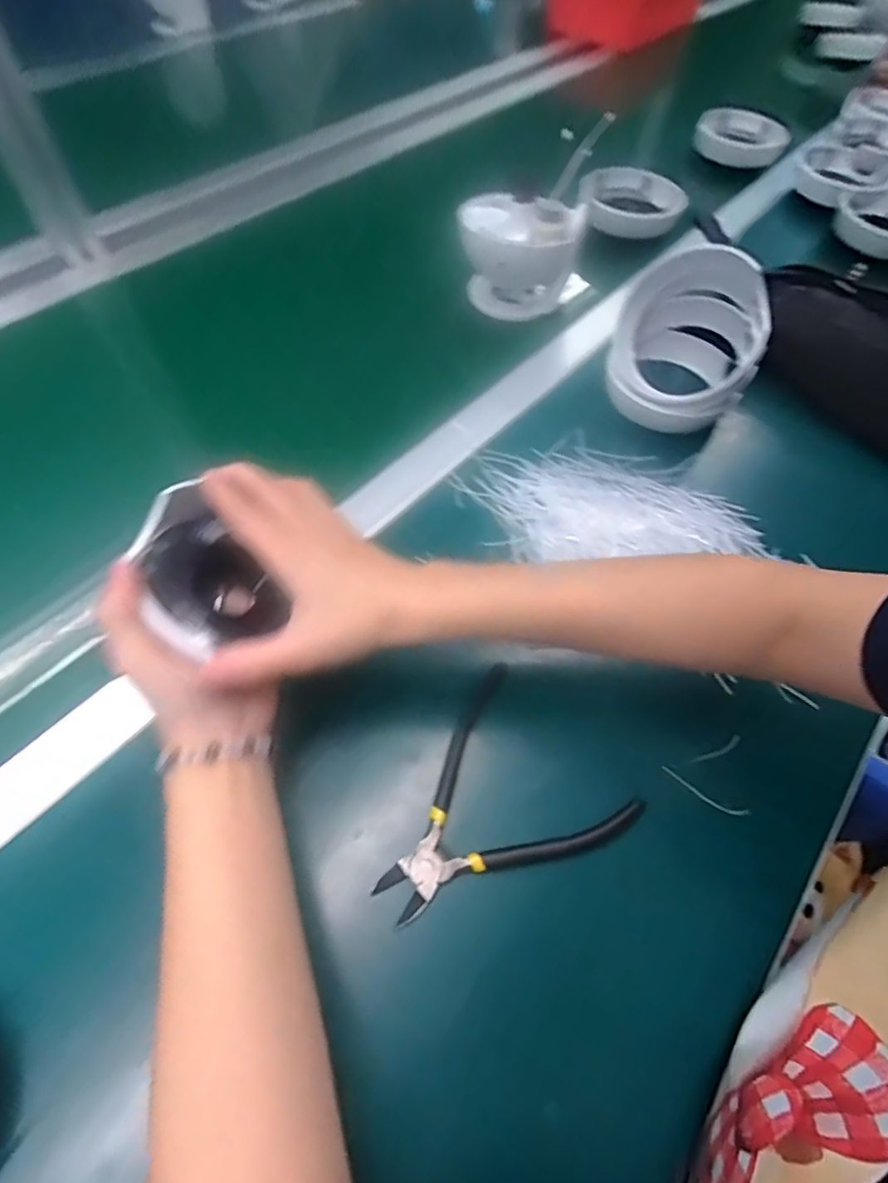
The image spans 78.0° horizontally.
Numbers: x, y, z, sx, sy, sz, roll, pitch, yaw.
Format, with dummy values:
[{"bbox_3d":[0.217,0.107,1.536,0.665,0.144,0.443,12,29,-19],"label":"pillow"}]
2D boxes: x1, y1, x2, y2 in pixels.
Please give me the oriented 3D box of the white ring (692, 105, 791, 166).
[{"bbox_3d":[0.415,-0.642,0.772,0.126,0.037,0.126,0,55,0],"label":"white ring"}]

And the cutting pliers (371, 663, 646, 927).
[{"bbox_3d":[0.024,0.127,0.318,0.139,0.018,0.117,-35,62,-22],"label":"cutting pliers"}]

